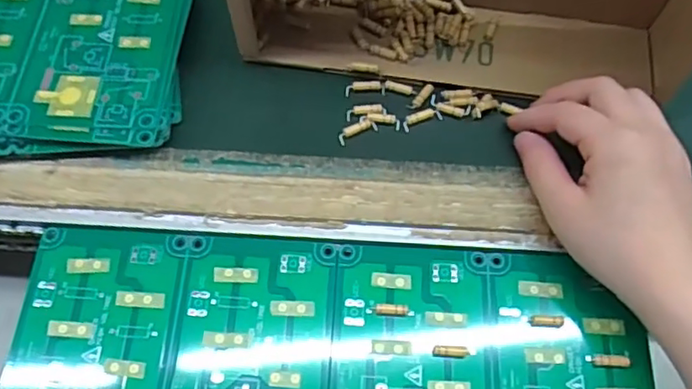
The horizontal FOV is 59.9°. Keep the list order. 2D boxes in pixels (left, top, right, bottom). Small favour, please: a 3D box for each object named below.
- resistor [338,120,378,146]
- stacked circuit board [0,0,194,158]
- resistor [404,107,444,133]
[{"bbox_3d":[0.007,-0.038,0.358,0.024,0.004,0.009,-26,71,-10],"label":"resistor"},{"bbox_3d":[-0.187,-0.091,0.368,0.176,0.025,0.147,-2,69,-1],"label":"stacked circuit board"},{"bbox_3d":[0.046,-0.046,0.364,0.025,0.004,0.010,-21,70,-9],"label":"resistor"}]

